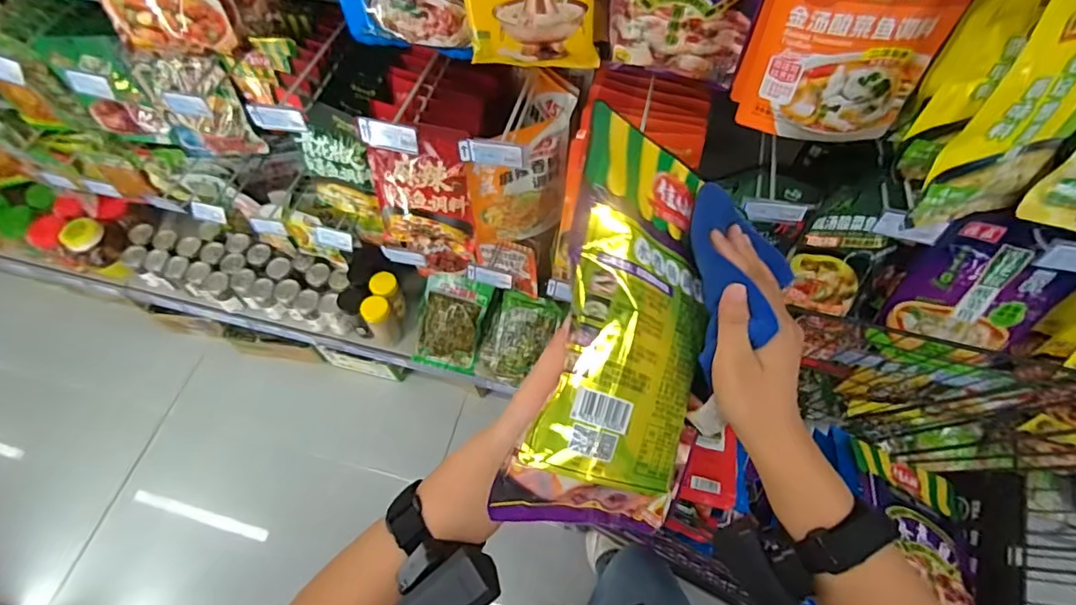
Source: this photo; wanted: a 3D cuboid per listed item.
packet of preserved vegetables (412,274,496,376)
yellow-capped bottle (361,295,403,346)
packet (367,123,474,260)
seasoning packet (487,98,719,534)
[{"bbox_3d":[-0.222,0.059,1.397,0.172,0.020,0.258,17,104,11],"label":"packet of preserved vegetables"},{"bbox_3d":[-0.400,0.049,1.389,0.073,0.169,0.061,-27,64,-13],"label":"yellow-capped bottle"},{"bbox_3d":[-0.211,-0.192,0.981,0.186,0.277,0.034,13,49,9],"label":"packet"},{"bbox_3d":[0.066,0.019,0.356,0.147,0.030,0.256,22,77,-34],"label":"seasoning packet"}]

